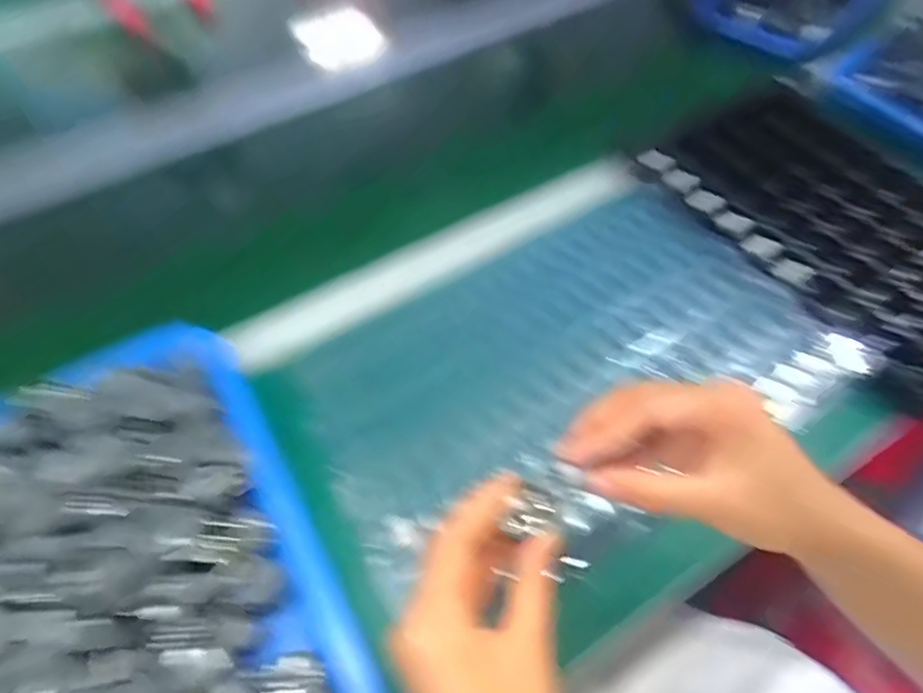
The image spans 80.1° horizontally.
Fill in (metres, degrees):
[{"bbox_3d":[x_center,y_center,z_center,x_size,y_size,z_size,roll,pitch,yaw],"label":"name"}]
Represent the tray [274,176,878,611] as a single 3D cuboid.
[{"bbox_3d":[0.076,0.015,0.406,0.364,0.031,0.232,-28,57,-15],"label":"tray"}]

